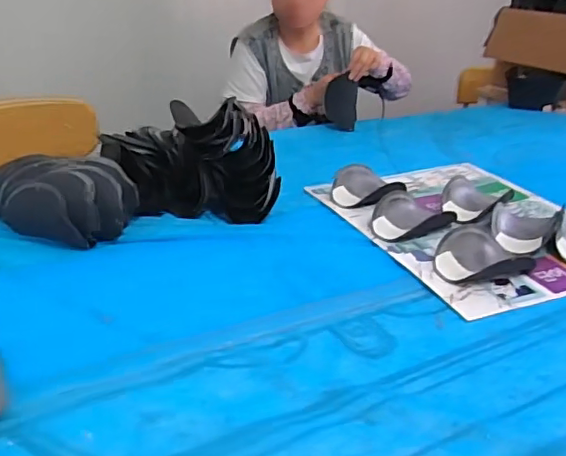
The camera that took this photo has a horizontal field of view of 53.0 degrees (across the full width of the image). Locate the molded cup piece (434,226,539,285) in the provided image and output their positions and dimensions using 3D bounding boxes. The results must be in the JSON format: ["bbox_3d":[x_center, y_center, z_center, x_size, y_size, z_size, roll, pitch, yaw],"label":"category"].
[{"bbox_3d":[0.278,0.038,0.827,0.146,0.034,0.098,-12,29,-25],"label":"molded cup piece"}]

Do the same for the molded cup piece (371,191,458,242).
[{"bbox_3d":[0.198,-0.019,0.938,0.138,0.041,0.106,-16,31,-31],"label":"molded cup piece"}]

